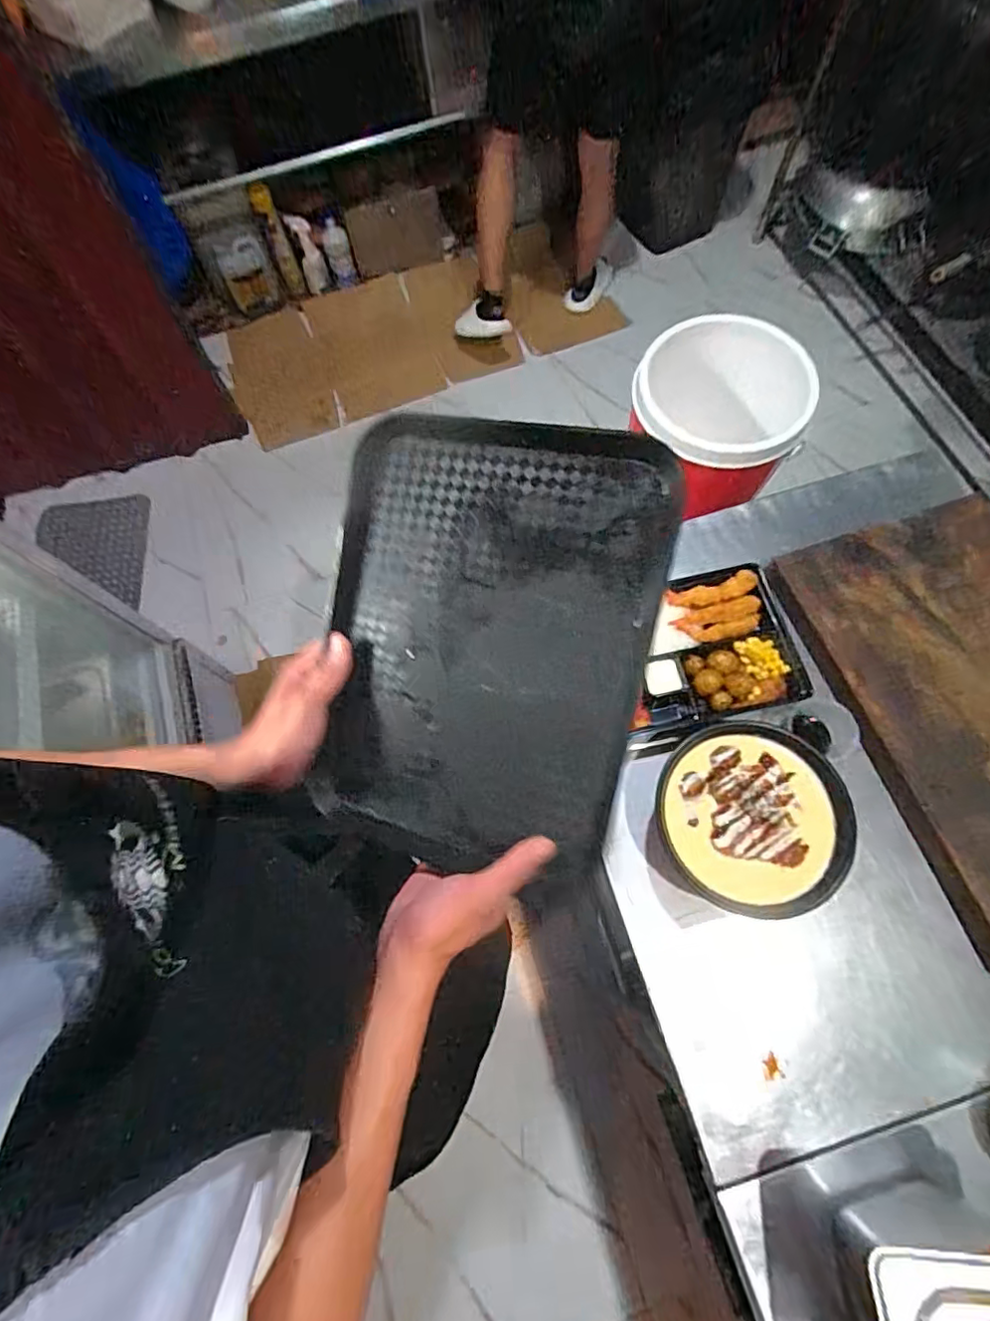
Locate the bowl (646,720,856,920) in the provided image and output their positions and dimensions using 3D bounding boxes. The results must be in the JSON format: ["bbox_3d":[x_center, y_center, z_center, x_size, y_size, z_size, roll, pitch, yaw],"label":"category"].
[{"bbox_3d":[0.274,0.170,0.632,0.183,0.081,0.196,-1,70,2],"label":"bowl"}]

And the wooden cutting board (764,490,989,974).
[{"bbox_3d":[0.572,0.048,0.661,0.312,0.034,0.497,-21,71,-5],"label":"wooden cutting board"}]

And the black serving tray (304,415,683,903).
[{"bbox_3d":[-0.018,-0.008,0.449,0.254,0.026,0.336,14,98,18],"label":"black serving tray"}]

